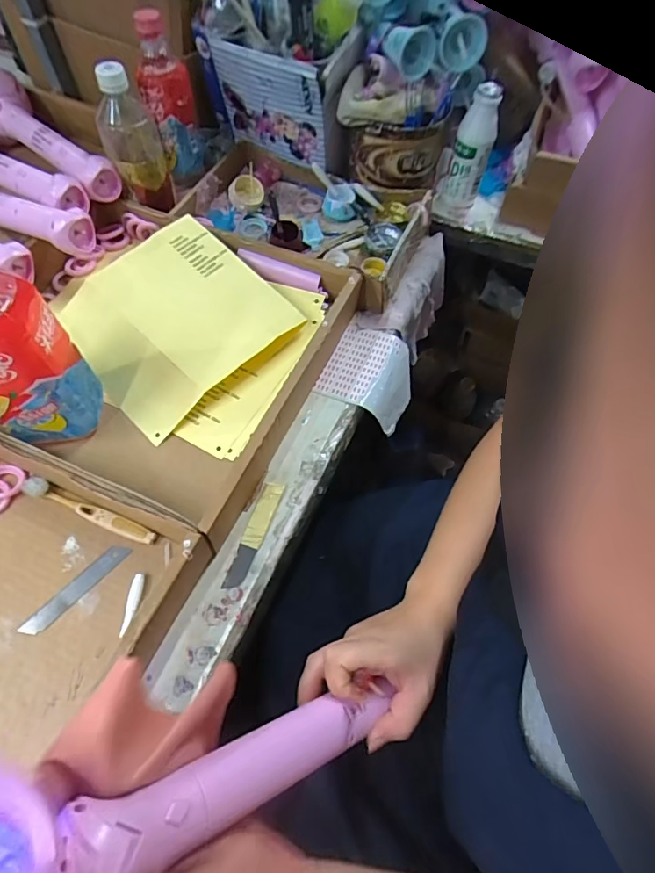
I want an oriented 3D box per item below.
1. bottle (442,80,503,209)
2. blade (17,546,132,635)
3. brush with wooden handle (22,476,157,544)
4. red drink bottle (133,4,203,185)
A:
[{"bbox_3d":[0.195,-0.385,0.664,0.050,0.152,0.043,14,60,5],"label":"bottle"},{"bbox_3d":[-0.216,0.130,0.422,0.019,0.004,0.098,38,65,18],"label":"blade"},{"bbox_3d":[-0.221,0.068,0.453,0.139,0.010,0.018,20,61,9],"label":"brush with wooden handle"},{"bbox_3d":[-0.197,-0.423,0.612,0.065,0.171,0.067,-15,62,-11],"label":"red drink bottle"}]

